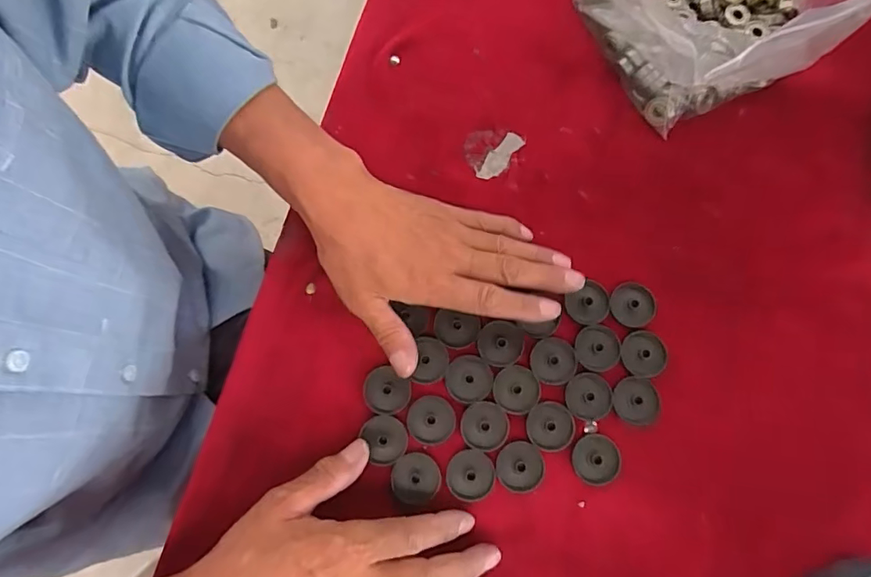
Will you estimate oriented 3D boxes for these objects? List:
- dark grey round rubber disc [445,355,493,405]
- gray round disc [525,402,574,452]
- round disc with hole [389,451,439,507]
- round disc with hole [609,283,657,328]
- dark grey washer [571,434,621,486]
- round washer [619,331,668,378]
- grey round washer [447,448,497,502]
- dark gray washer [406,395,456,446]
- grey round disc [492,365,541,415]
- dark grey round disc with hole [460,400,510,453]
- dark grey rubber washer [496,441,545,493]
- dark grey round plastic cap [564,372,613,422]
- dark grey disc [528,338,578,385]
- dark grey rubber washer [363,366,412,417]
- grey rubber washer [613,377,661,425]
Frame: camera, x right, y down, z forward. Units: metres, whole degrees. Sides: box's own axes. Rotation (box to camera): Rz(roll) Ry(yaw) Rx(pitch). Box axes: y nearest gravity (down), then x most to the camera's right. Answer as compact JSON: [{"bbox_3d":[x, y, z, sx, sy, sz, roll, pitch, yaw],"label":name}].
[{"bbox_3d":[0.024,0.065,0.355,0.032,0.004,0.032,0,79,-1],"label":"dark grey round rubber disc"},{"bbox_3d":[0.081,0.097,0.351,0.033,0.004,0.033,0,79,-1],"label":"gray round disc"},{"bbox_3d":[-0.013,0.129,0.340,0.032,0.004,0.032,0,79,-1],"label":"round disc with hole"},{"bbox_3d":[0.146,0.012,0.368,0.035,0.004,0.032,0,79,-1],"label":"round disc with hole"},{"bbox_3d":[0.112,0.119,0.347,0.033,0.004,0.033,0,79,-1],"label":"dark grey washer"},{"bbox_3d":[0.151,0.047,0.361,0.033,0.004,0.032,0,79,-1],"label":"round washer"},{"bbox_3d":[0.024,0.128,0.342,0.032,0.004,0.033,0,79,-1],"label":"grey round washer"},{"bbox_3d":[-0.003,0.092,0.349,0.033,0.005,0.032,0,79,-1],"label":"dark gray washer"},{"bbox_3d":[0.058,0.071,0.354,0.032,0.004,0.033,0,79,-1],"label":"grey round disc"},{"bbox_3d":[0.035,0.096,0.349,0.033,0.004,0.032,0,79,-1],"label":"dark grey round disc with hole"},{"bbox_3d":[0.058,0.123,0.344,0.032,0.004,0.033,0,79,-1],"label":"dark grey rubber washer"},{"bbox_3d":[0.109,0.077,0.356,0.033,0.004,0.033,0,79,-1],"label":"dark grey round plastic cap"},{"bbox_3d":[0.085,0.052,0.359,0.032,0.004,0.032,0,79,-1],"label":"dark grey disc"},{"bbox_3d":[-0.035,0.073,0.351,0.033,0.004,0.029,32,80,5],"label":"dark grey rubber washer"},{"bbox_3d":[0.143,0.079,0.355,0.033,0.004,0.032,0,79,-1],"label":"grey rubber washer"}]

